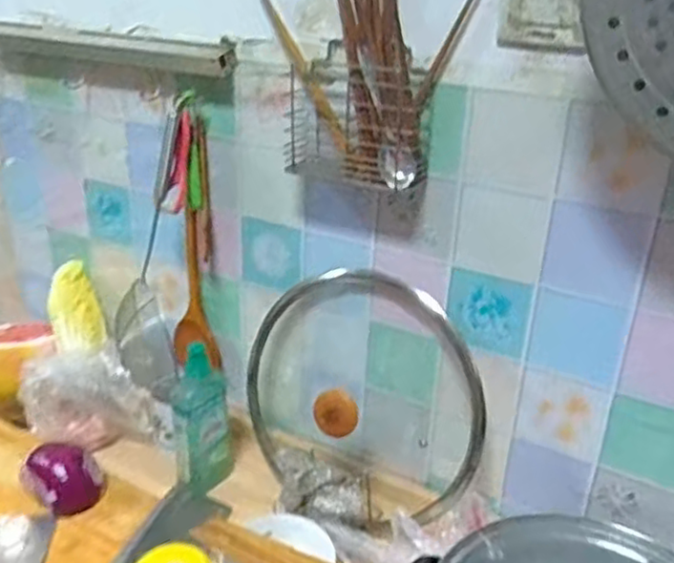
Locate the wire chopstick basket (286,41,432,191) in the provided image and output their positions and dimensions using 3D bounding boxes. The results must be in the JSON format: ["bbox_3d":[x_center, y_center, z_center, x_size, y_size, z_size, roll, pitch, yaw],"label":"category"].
[{"bbox_3d":[0.016,-0.182,0.752,0.167,0.135,0.048,16,28,28],"label":"wire chopstick basket"}]

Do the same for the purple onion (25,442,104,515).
[{"bbox_3d":[-0.350,0.248,0.871,0.089,0.062,0.076,-9,27,-25],"label":"purple onion"}]

